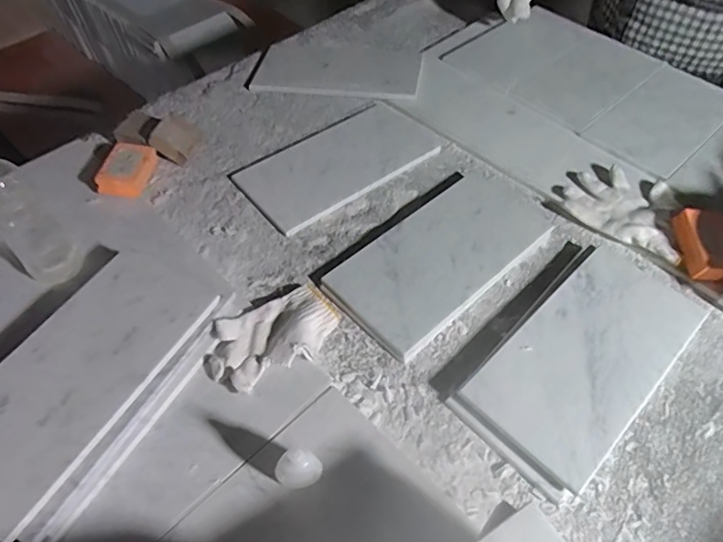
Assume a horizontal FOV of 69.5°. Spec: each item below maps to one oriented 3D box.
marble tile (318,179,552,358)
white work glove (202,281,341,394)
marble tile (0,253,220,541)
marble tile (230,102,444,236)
[{"bbox_3d":[0.110,-0.025,0.712,0.308,0.024,0.156,-36,59,-24],"label":"marble tile"},{"bbox_3d":[-0.104,0.075,0.621,0.164,0.027,0.092,-28,57,-20],"label":"white work glove"},{"bbox_3d":[-0.310,0.108,0.568,0.156,0.018,0.302,23,56,18],"label":"marble tile"},{"bbox_3d":[-0.036,-0.177,0.833,0.311,0.018,0.160,-32,58,-22],"label":"marble tile"}]

